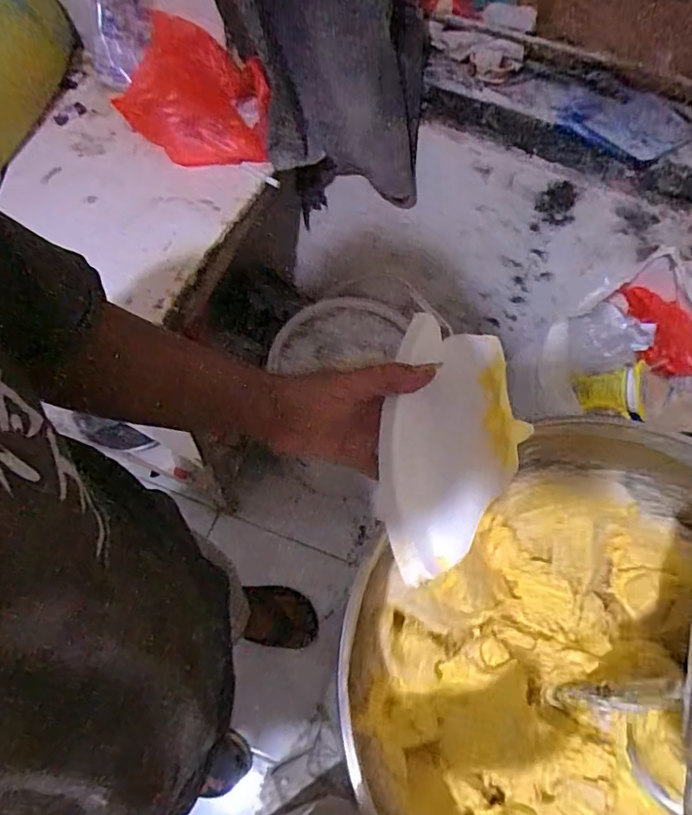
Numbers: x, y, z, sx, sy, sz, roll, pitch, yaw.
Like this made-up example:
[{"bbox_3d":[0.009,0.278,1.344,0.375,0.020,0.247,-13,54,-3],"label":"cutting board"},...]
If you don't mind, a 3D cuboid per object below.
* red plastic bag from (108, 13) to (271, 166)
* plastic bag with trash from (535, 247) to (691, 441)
[{"bbox_3d":[-0.206,-0.423,0.796,0.222,0.103,0.131,33,67,13],"label":"red plastic bag"},{"bbox_3d":[0.393,-0.055,0.797,0.248,0.125,0.267,-8,64,-7],"label":"plastic bag with trash"}]

